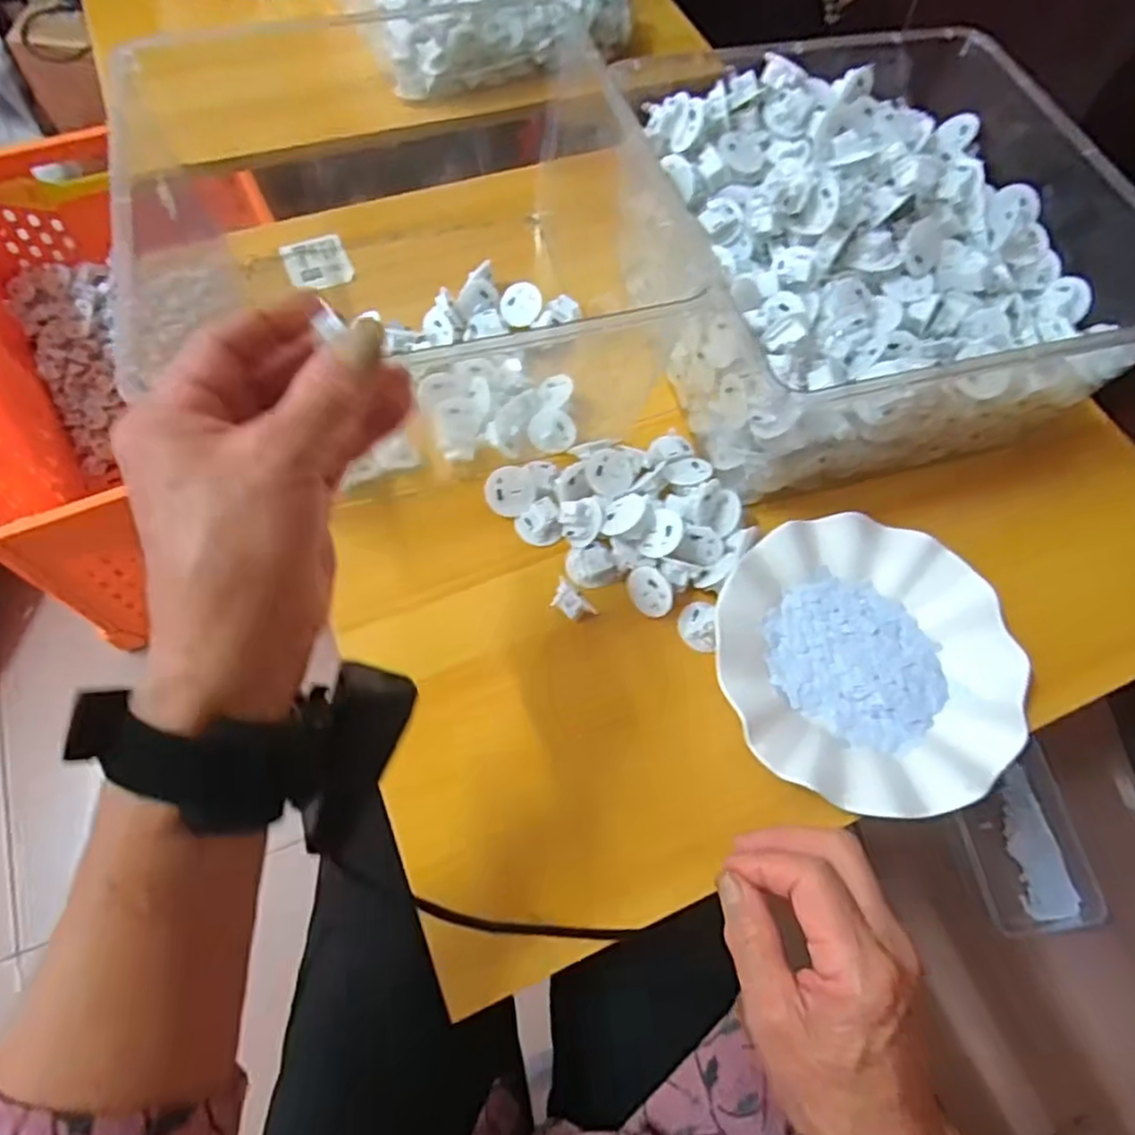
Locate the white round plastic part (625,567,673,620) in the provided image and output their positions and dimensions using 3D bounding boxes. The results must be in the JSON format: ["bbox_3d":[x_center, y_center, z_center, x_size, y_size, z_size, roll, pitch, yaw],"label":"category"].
[{"bbox_3d":[0.051,0.016,0.433,0.005,0.030,0.032,-22,73,-48],"label":"white round plastic part"}]

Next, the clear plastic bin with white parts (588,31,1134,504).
[{"bbox_3d":[0.224,-0.229,0.491,0.344,0.117,0.306,-14,66,-10],"label":"clear plastic bin with white parts"}]

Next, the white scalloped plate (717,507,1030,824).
[{"bbox_3d":[0.182,0.055,0.424,0.177,0.022,0.176,1,64,-3],"label":"white scalloped plate"}]

